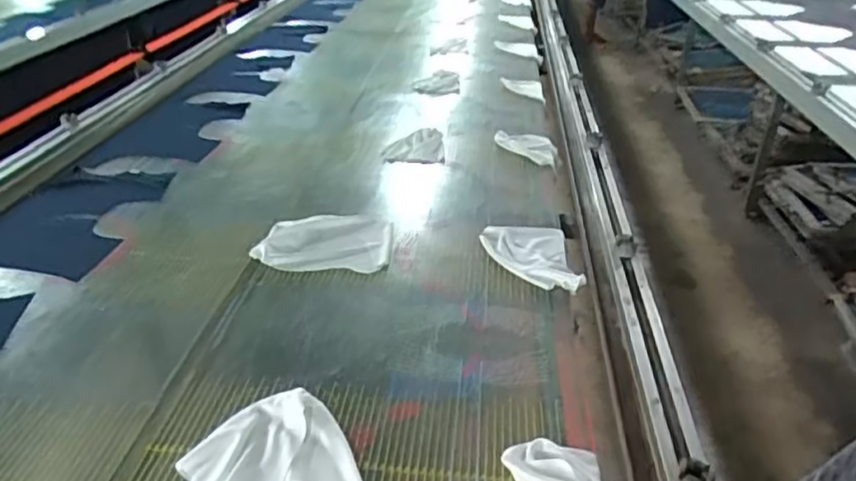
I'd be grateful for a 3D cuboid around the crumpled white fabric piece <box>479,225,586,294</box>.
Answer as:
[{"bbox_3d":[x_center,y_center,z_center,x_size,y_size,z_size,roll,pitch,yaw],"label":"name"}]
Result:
[{"bbox_3d":[0.182,0.023,1.171,0.156,0.032,0.212,-1,31,0],"label":"crumpled white fabric piece"}]

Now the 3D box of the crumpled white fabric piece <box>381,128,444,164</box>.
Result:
[{"bbox_3d":[-0.036,-0.236,1.590,0.150,0.042,0.170,-1,31,-3],"label":"crumpled white fabric piece"}]

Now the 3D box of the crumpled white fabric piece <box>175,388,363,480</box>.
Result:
[{"bbox_3d":[-0.187,0.248,0.759,0.188,0.028,0.160,-10,33,-15],"label":"crumpled white fabric piece"}]

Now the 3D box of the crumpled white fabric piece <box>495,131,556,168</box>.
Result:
[{"bbox_3d":[0.240,-0.231,1.601,0.153,0.027,0.132,8,31,12],"label":"crumpled white fabric piece"}]

